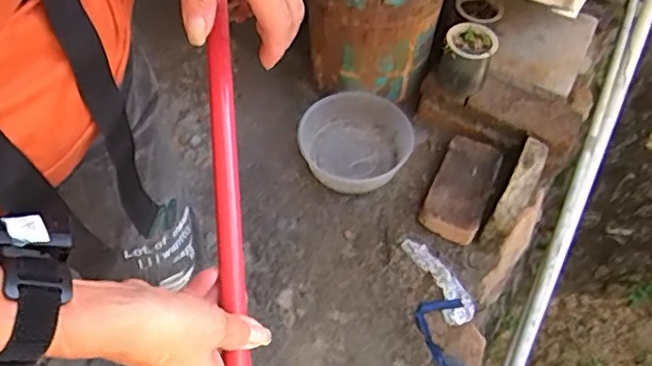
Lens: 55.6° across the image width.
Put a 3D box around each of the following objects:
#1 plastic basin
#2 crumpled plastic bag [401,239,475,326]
[{"bbox_3d":[0.059,-0.093,1.341,0.229,0.092,0.223,2,55,-3],"label":"plastic basin"},{"bbox_3d":[0.219,0.189,1.210,0.058,0.030,0.188,-22,58,-17],"label":"crumpled plastic bag"}]

